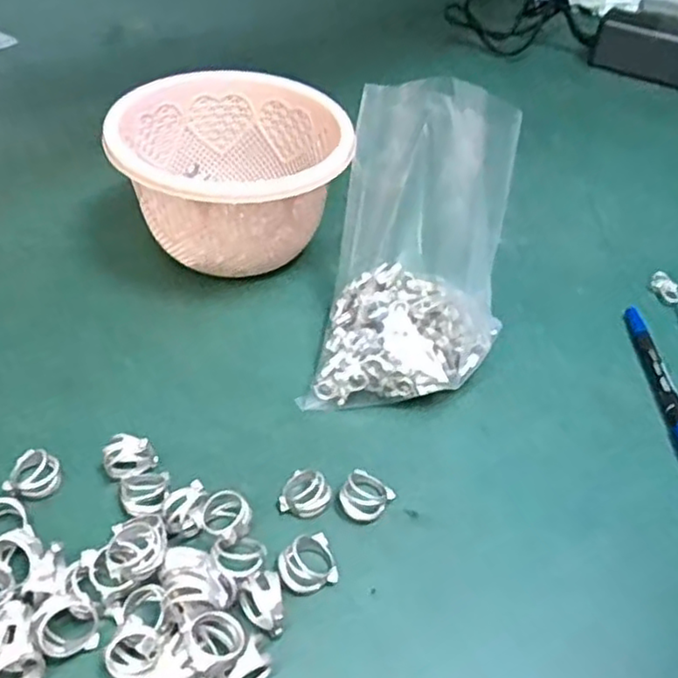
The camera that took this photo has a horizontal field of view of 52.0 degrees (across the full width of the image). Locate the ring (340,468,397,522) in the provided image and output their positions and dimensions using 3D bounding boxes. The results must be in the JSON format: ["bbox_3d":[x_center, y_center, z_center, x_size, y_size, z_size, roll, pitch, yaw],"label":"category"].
[{"bbox_3d":[0.012,0.075,0.336,0.023,0.012,0.023,3,45,-3],"label":"ring"}]

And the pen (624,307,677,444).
[{"bbox_3d":[0.191,0.031,0.406,0.013,0.010,0.143,2,45,-4],"label":"pen"}]

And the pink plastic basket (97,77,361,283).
[{"bbox_3d":[-0.074,-0.102,0.457,0.127,0.089,0.132,3,45,-3],"label":"pink plastic basket"}]

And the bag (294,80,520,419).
[{"bbox_3d":[0.046,-0.048,0.384,0.098,0.121,0.135,9,45,2],"label":"bag"}]

